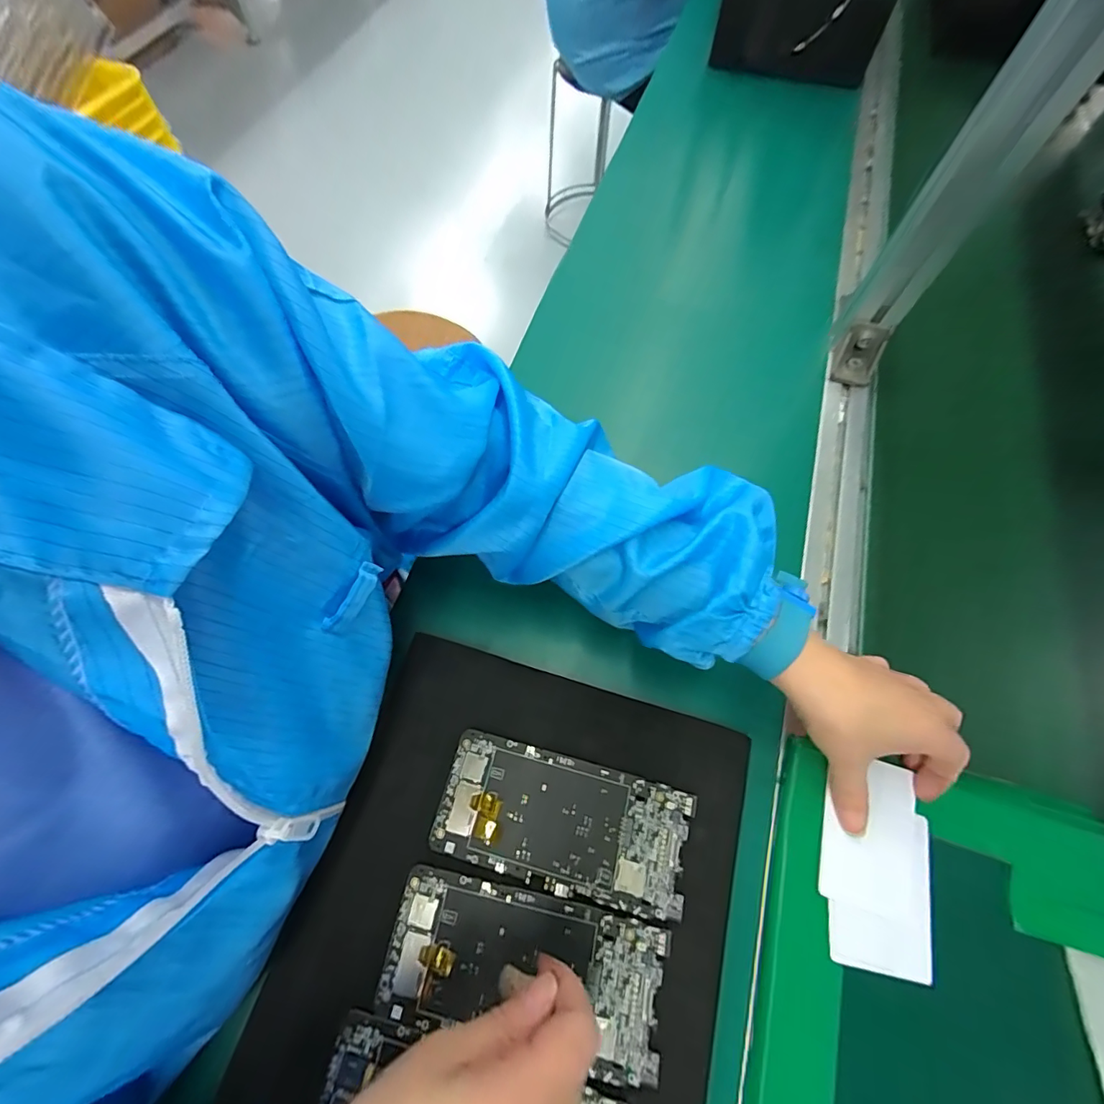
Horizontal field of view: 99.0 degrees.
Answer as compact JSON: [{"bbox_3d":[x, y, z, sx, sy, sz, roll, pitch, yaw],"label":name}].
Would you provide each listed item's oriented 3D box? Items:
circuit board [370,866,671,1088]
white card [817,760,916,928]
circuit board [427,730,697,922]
[{"bbox_3d":[-0.016,0.237,0.269,0.155,0.005,0.071,10,65,4],"label":"circuit board"},{"bbox_3d":[0.197,0.174,0.292,0.053,0.004,0.084,16,66,8],"label":"white card"},{"bbox_3d":[0.006,0.170,0.298,0.154,0.005,0.073,13,66,7],"label":"circuit board"}]

